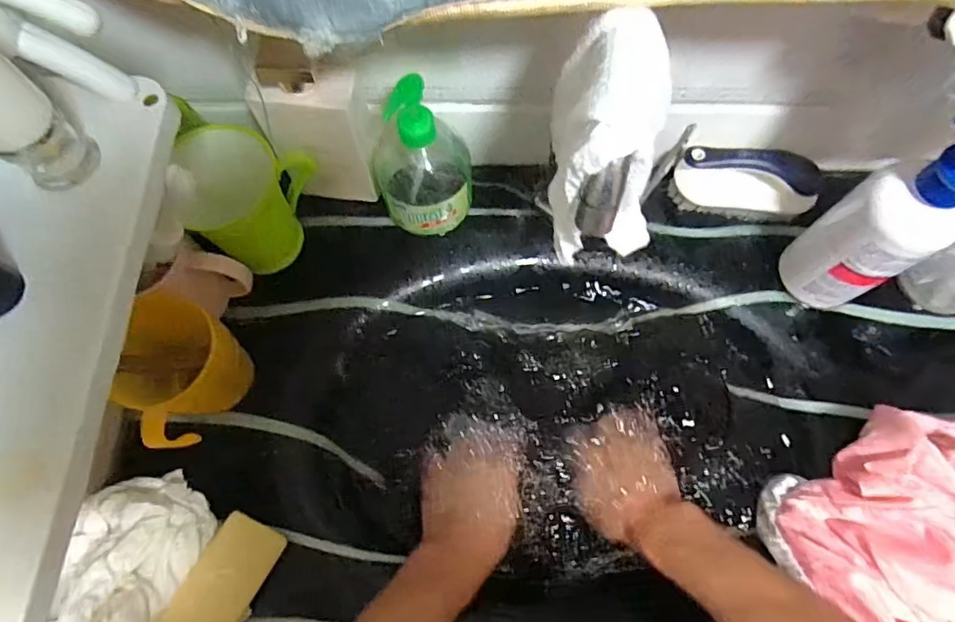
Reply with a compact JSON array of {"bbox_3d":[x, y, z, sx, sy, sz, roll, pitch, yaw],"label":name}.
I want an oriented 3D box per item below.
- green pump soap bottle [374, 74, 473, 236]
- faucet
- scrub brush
[{"bbox_3d":[-0.048,-0.129,0.487,0.084,0.177,0.074,-12,71,-3],"label":"green pump soap bottle"},{"bbox_3d":[0.080,-0.096,0.337,0.080,0.120,0.106,17,72,7],"label":"faucet"},{"bbox_3d":[0.256,-0.123,0.522,0.129,0.064,0.045,12,71,6],"label":"scrub brush"}]

